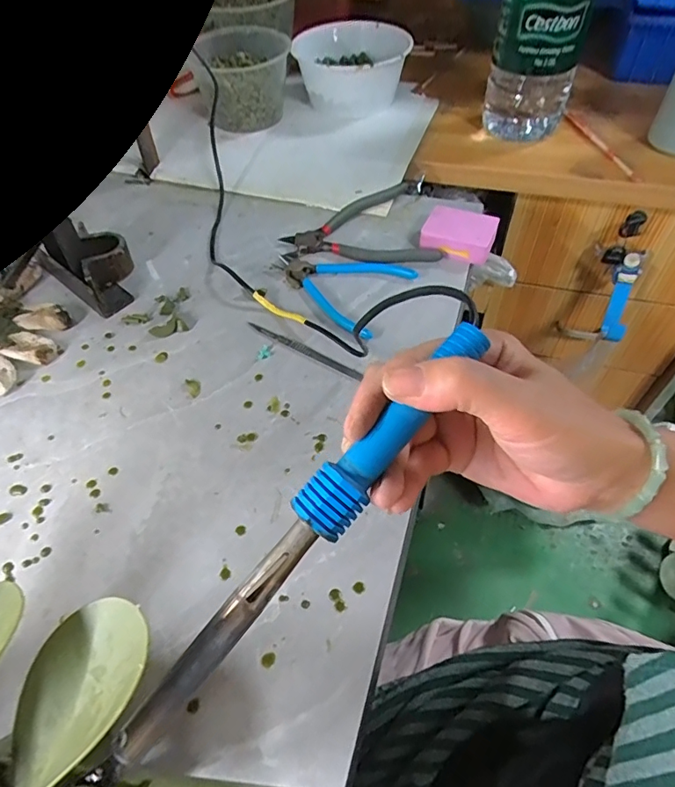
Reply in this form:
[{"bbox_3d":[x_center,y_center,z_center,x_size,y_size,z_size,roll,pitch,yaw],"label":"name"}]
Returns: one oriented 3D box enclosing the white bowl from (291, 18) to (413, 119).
[{"bbox_3d":[0.032,-0.498,0.756,0.152,0.079,0.162,-1,53,2],"label":"white bowl"}]

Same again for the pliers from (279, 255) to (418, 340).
[{"bbox_3d":[-0.005,-0.116,0.520,0.144,0.010,0.107,23,59,21],"label":"pliers"}]

